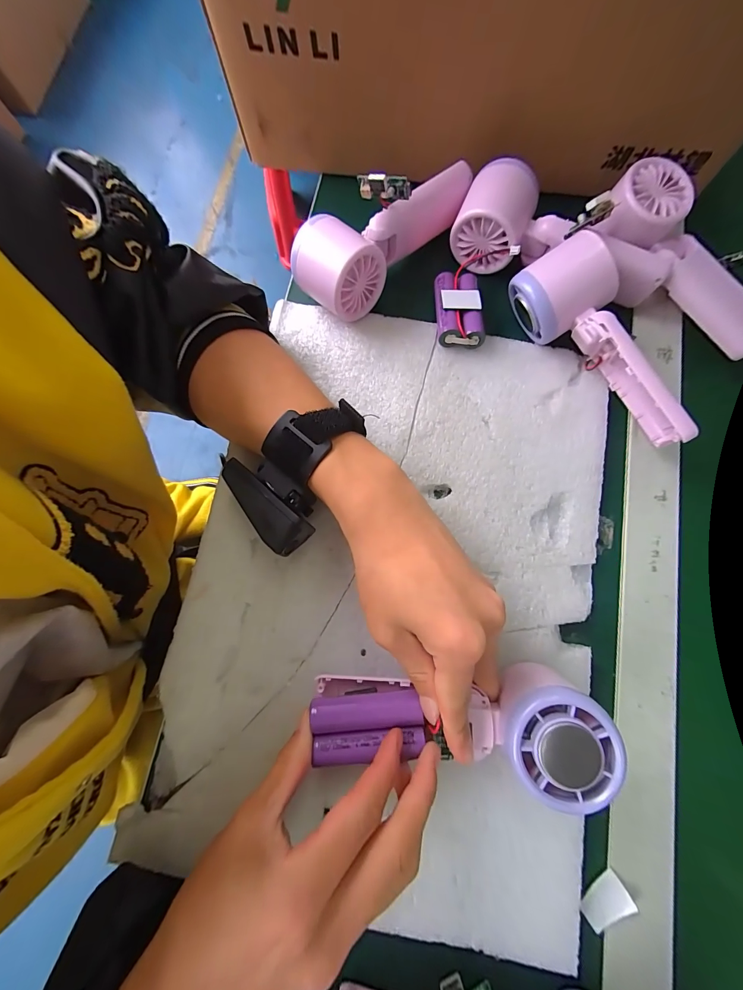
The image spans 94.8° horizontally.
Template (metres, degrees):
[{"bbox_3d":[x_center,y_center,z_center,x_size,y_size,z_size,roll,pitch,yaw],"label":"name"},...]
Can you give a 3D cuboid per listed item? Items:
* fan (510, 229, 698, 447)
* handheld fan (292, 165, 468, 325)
[{"bbox_3d":[0.173,-0.111,0.249,0.050,0.051,0.165,-37,80,-6],"label":"fan"},{"bbox_3d":[0.006,-0.218,0.275,0.066,0.053,0.154,40,82,8],"label":"handheld fan"}]

